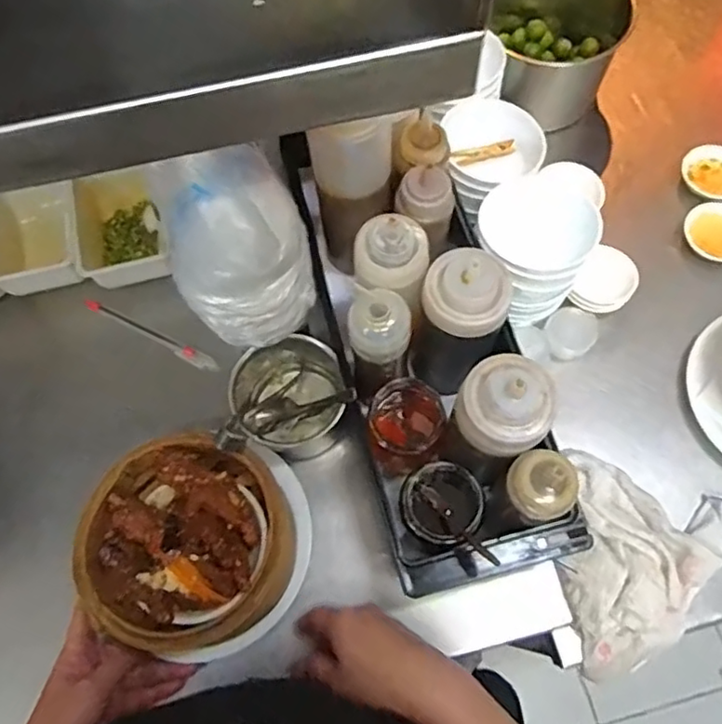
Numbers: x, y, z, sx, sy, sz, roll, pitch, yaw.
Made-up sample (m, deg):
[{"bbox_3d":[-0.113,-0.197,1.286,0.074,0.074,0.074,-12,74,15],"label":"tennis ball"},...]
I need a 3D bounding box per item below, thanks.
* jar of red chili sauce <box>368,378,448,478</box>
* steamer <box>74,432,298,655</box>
[{"bbox_3d":[0.041,0.061,0.548,0.063,0.095,0.060,-1,68,2],"label":"jar of red chili sauce"},{"bbox_3d":[-0.136,0.144,0.504,0.156,0.081,0.155,-1,68,2],"label":"steamer"}]

